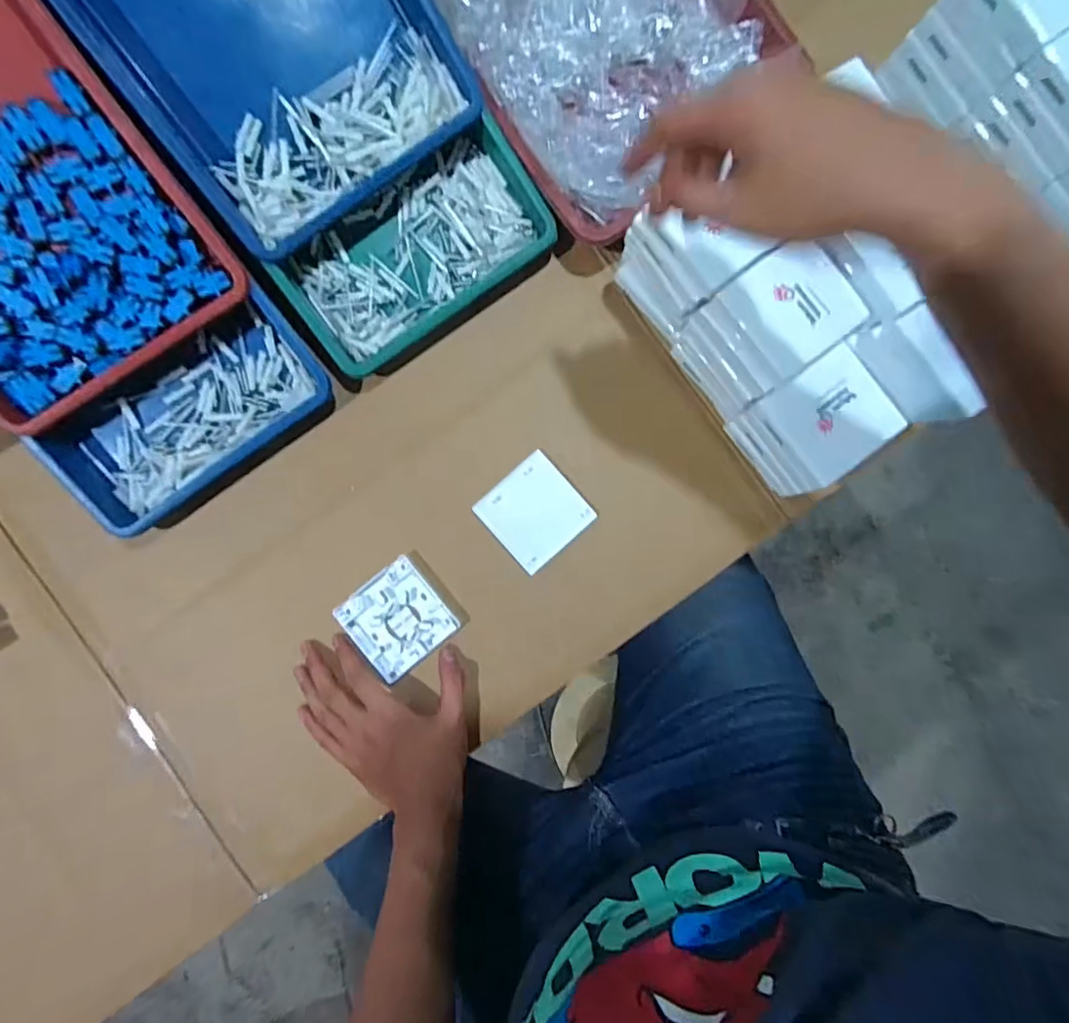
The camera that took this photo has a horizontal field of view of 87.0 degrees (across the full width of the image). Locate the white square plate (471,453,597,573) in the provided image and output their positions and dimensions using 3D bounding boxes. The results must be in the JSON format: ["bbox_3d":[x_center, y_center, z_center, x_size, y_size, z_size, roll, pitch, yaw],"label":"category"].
[{"bbox_3d":[0.000,0.001,0.544,0.086,0.014,0.088,-42,90,-2],"label":"white square plate"}]

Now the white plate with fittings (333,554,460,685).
[{"bbox_3d":[-0.128,0.100,0.533,0.085,0.014,0.088,-40,90,-2],"label":"white plate with fittings"}]

